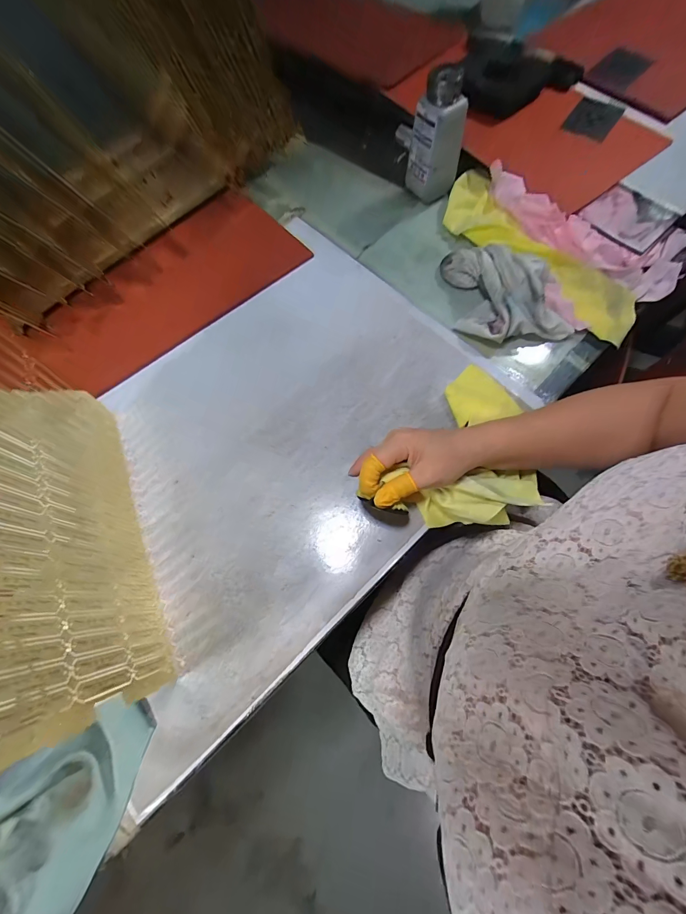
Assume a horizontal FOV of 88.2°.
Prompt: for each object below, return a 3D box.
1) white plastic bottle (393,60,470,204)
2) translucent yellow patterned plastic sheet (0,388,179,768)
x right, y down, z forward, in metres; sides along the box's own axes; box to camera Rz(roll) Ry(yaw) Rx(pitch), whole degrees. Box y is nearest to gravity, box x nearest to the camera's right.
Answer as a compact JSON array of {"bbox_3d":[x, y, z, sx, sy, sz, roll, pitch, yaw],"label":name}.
[{"bbox_3d":[0.120,-0.410,0.450,0.070,0.119,0.071,18,72,9],"label":"white plastic bottle"},{"bbox_3d":[-0.207,0.047,0.278,0.006,0.193,0.275,-22,72,-10],"label":"translucent yellow patterned plastic sheet"}]

